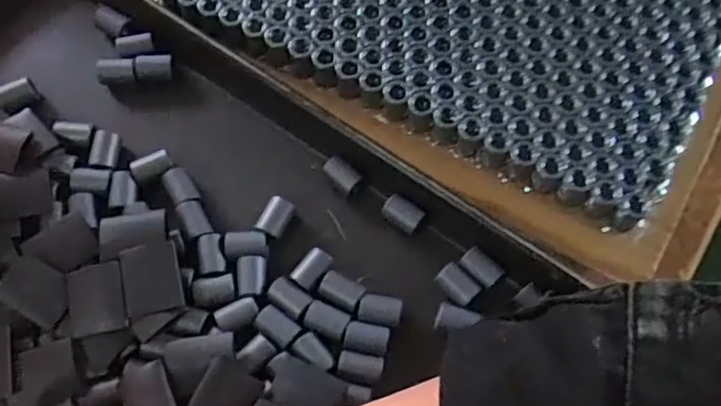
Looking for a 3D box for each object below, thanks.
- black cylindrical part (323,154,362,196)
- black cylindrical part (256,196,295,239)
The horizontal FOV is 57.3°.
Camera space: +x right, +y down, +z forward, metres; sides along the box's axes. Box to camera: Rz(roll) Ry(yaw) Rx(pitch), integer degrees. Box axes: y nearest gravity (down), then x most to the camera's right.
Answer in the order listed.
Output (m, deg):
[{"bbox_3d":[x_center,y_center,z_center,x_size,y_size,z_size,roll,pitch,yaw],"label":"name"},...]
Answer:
[{"bbox_3d":[-0.008,-0.013,0.340,0.013,0.012,0.022,-36,73,-13],"label":"black cylindrical part"},{"bbox_3d":[-0.043,0.008,0.332,0.013,0.012,0.020,25,71,9],"label":"black cylindrical part"}]

